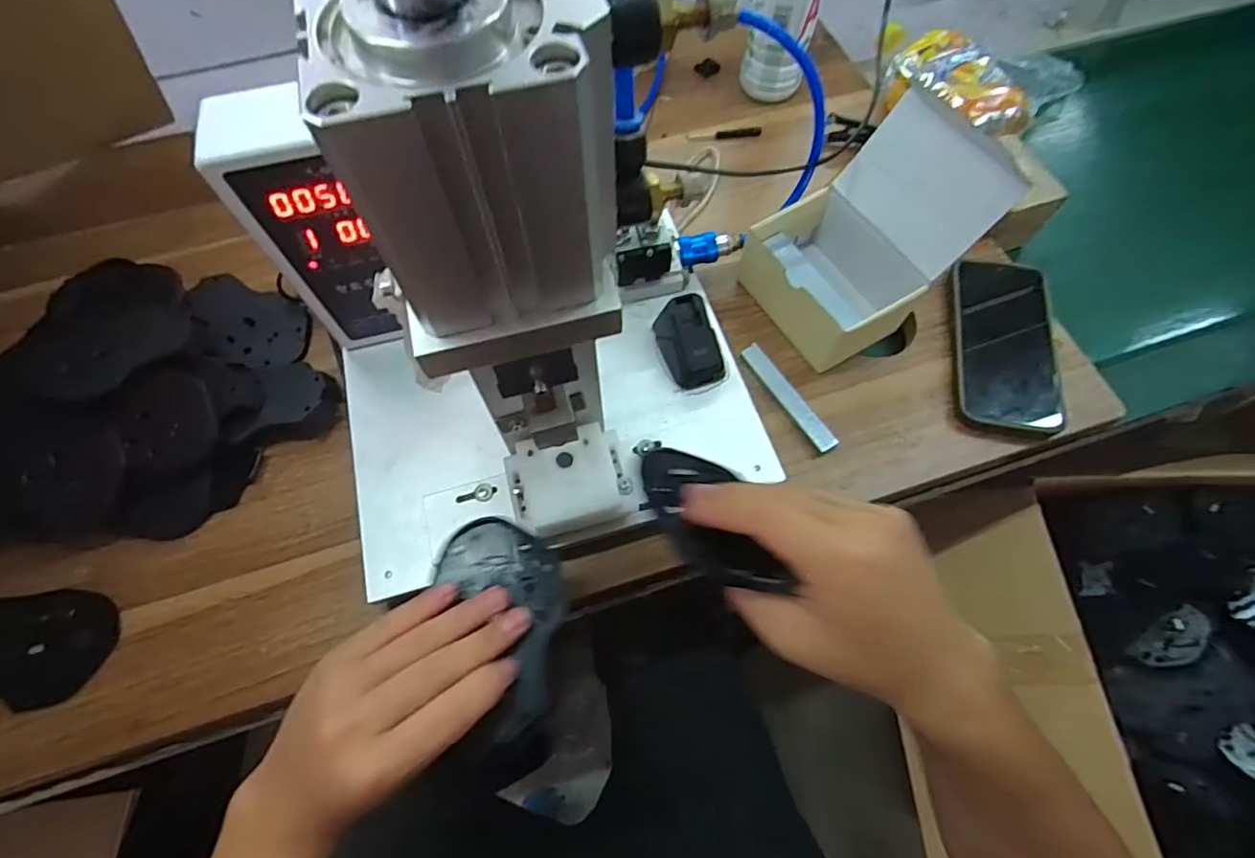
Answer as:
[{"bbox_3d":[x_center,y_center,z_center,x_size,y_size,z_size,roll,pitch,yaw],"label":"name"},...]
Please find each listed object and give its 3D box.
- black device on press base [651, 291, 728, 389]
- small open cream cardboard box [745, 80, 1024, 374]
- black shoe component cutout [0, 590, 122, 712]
[{"bbox_3d":[0.048,-0.067,0.439,0.037,0.039,0.065,-21,68,-10],"label":"black device on press base"},{"bbox_3d":[0.184,-0.150,0.444,0.134,0.132,0.125,-30,69,-13],"label":"small open cream cardboard box"},{"bbox_3d":[-0.412,0.149,0.383,0.115,0.004,0.072,-2,66,-2],"label":"black shoe component cutout"}]

